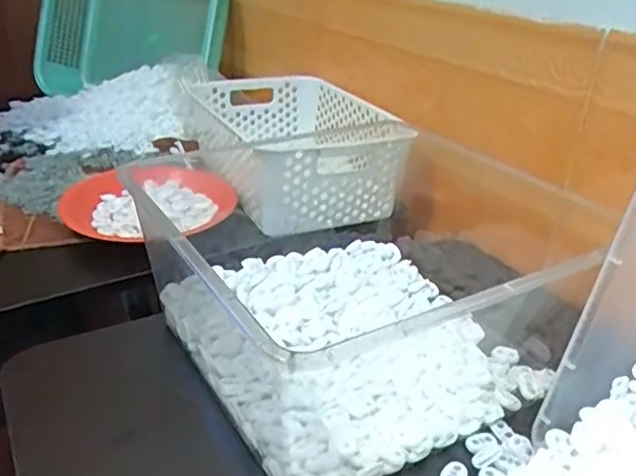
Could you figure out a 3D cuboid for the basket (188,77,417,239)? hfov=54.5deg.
[{"bbox_3d":[-0.030,-0.137,0.821,0.220,0.098,0.369,-8,29,-18],"label":"basket"}]

